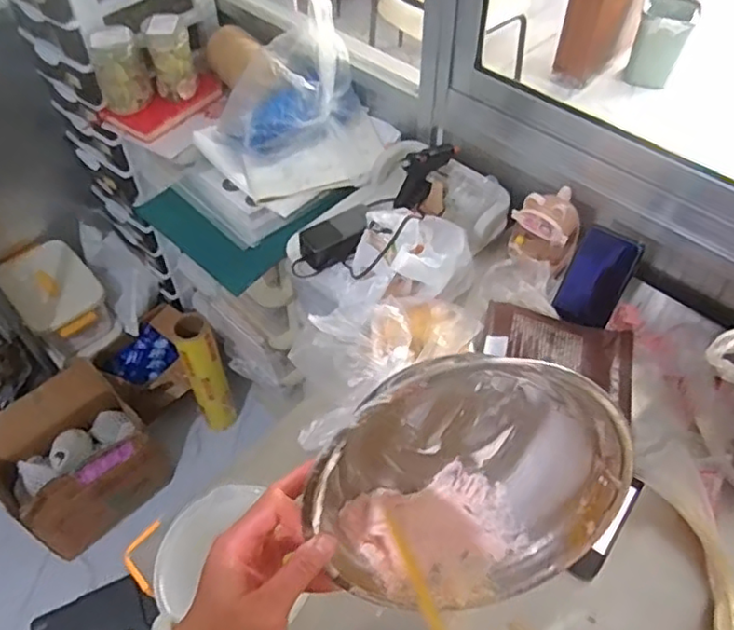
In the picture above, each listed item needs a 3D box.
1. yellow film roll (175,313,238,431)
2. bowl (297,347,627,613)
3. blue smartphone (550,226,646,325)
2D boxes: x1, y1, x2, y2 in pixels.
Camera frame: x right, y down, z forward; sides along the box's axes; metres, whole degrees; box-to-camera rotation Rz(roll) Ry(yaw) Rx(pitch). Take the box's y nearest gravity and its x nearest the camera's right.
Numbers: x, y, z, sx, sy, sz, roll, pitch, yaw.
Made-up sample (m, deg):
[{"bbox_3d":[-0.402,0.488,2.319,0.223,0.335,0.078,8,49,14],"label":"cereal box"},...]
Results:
[{"bbox_3d":[-0.380,0.159,1.519,0.090,0.402,0.085,-1,52,1],"label":"yellow film roll"},{"bbox_3d":[0.069,0.109,0.471,0.220,0.219,0.095,-10,29,-4],"label":"bowl"},{"bbox_3d":[0.308,-0.049,0.845,0.076,0.130,0.011,27,19,20],"label":"blue smartphone"}]

